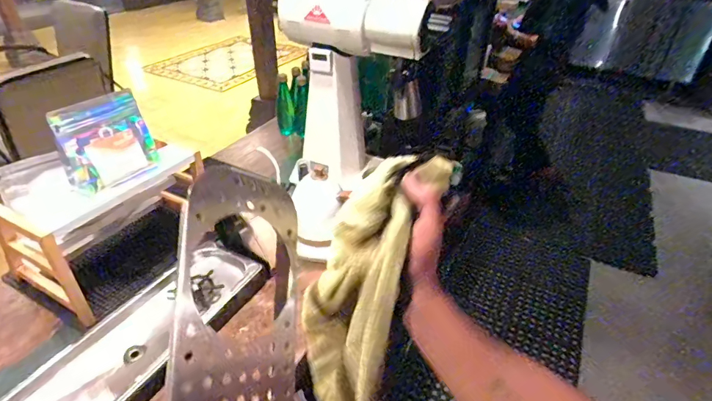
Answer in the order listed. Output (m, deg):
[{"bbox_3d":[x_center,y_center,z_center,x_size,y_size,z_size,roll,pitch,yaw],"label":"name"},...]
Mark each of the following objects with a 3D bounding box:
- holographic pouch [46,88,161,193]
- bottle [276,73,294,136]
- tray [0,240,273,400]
[{"bbox_3d":[-0.456,-0.107,0.760,0.059,0.136,0.162,21,40,24],"label":"holographic pouch"},{"bbox_3d":[-0.246,-0.326,1.427,0.066,0.199,0.078,-6,37,-10],"label":"bottle"},{"bbox_3d":[-0.398,0.262,0.740,0.207,0.045,0.550,19,39,22],"label":"tray"}]

